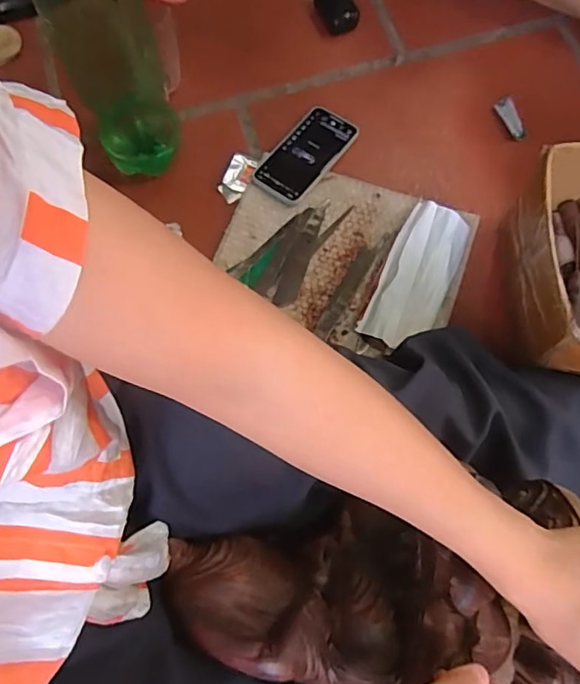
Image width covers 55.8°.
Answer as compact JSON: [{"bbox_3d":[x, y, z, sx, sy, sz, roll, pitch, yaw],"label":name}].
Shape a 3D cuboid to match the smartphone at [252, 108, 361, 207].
[{"bbox_3d":[0.021,-0.261,0.760,0.080,0.012,0.156,36,75,12],"label":"smartphone"}]

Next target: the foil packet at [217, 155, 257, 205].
[{"bbox_3d":[-0.074,-0.225,0.751,0.036,0.006,0.073,20,73,7],"label":"foil packet"}]

